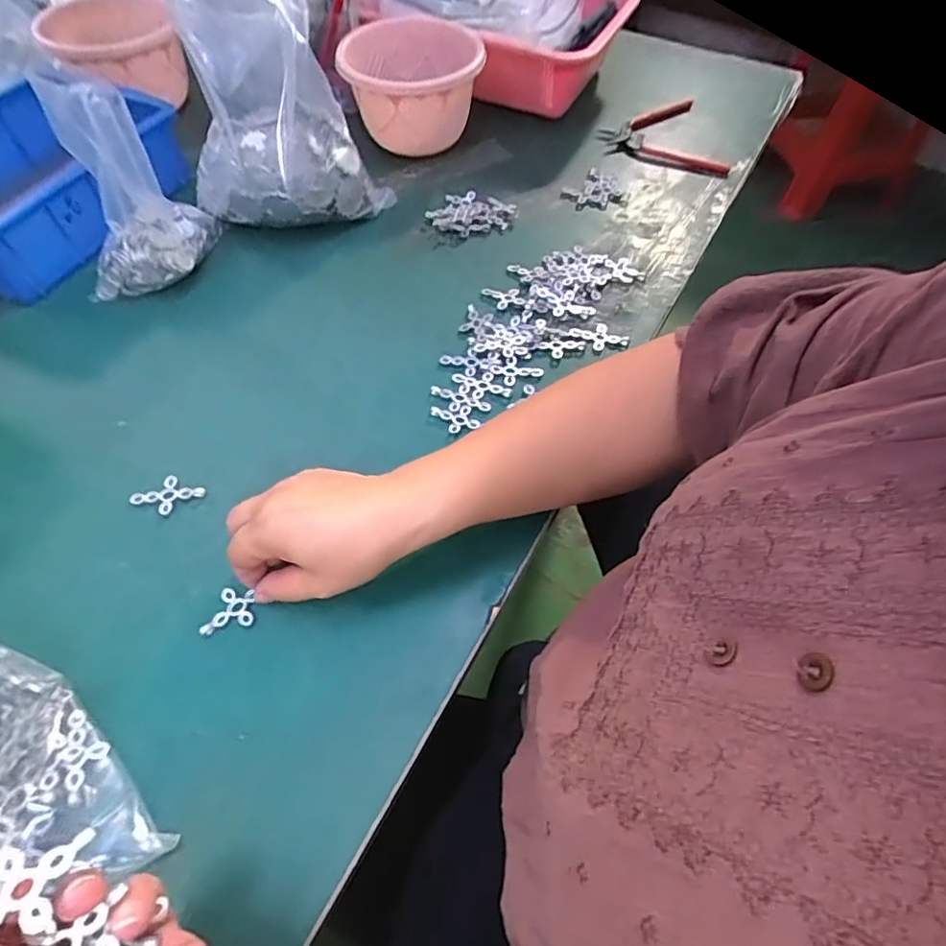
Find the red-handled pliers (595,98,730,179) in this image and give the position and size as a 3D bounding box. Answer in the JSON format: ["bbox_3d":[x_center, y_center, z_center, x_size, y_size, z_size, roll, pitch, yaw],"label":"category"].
[{"bbox_3d":[0.223,-0.406,0.688,0.139,0.015,0.170,-5,57,-5],"label":"red-handled pliers"}]

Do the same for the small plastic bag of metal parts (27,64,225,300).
[{"bbox_3d":[-0.279,-0.226,0.462,0.113,0.155,0.069,-19,60,-13],"label":"small plastic bag of metal parts"}]

